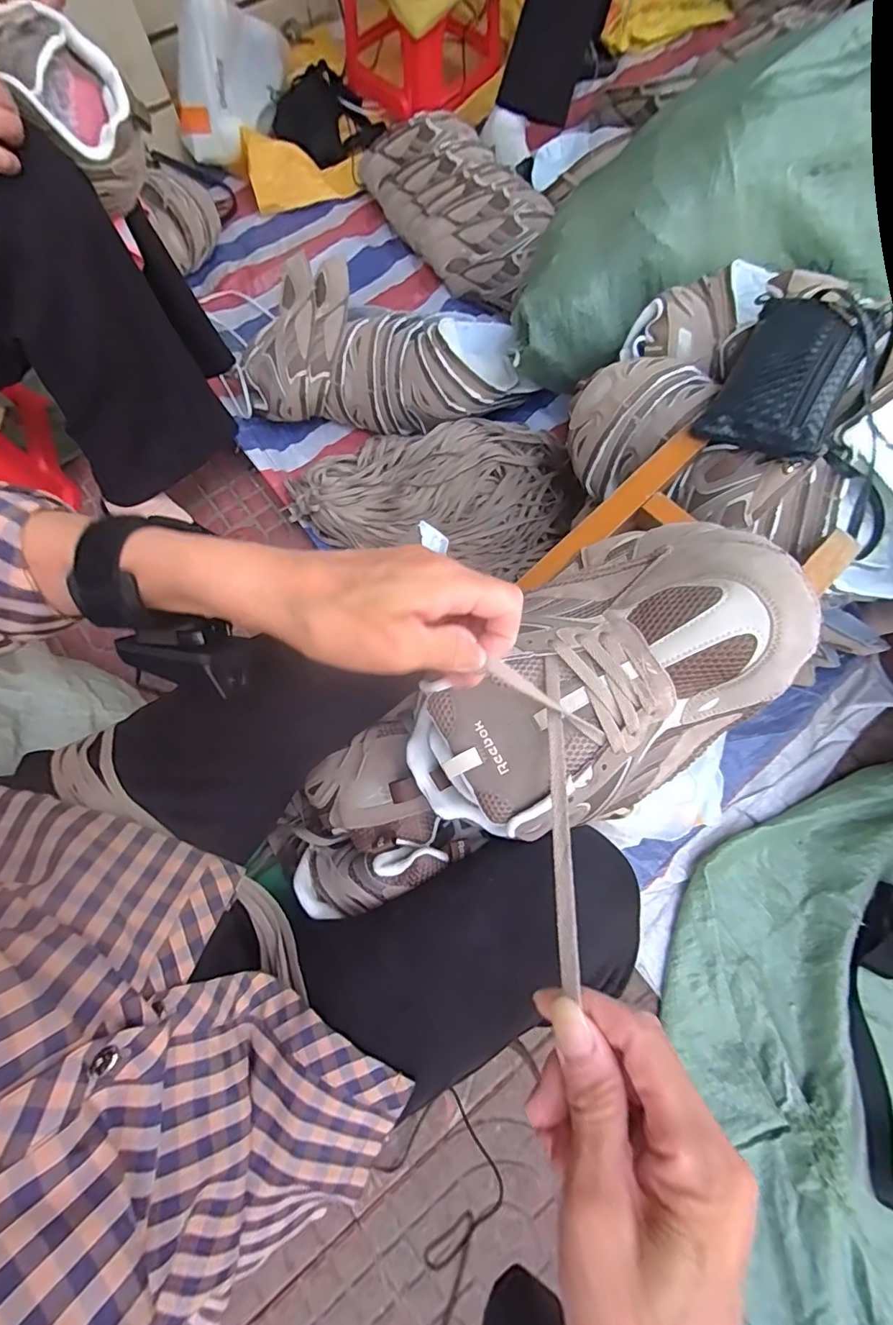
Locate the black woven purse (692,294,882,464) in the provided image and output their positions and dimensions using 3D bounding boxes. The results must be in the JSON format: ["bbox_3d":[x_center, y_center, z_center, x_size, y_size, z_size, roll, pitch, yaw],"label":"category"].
[{"bbox_3d":[0.378,-0.323,0.563,0.117,0.054,0.229,30,74,10],"label":"black woven purse"}]

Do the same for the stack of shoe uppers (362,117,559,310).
[{"bbox_3d":[0.016,-0.916,1.023,0.189,0.122,0.542,-28,74,-8],"label":"stack of shoe uppers"}]

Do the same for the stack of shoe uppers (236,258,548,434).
[{"bbox_3d":[-0.102,-0.517,0.877,0.483,0.160,0.223,-1,72,0],"label":"stack of shoe uppers"}]

